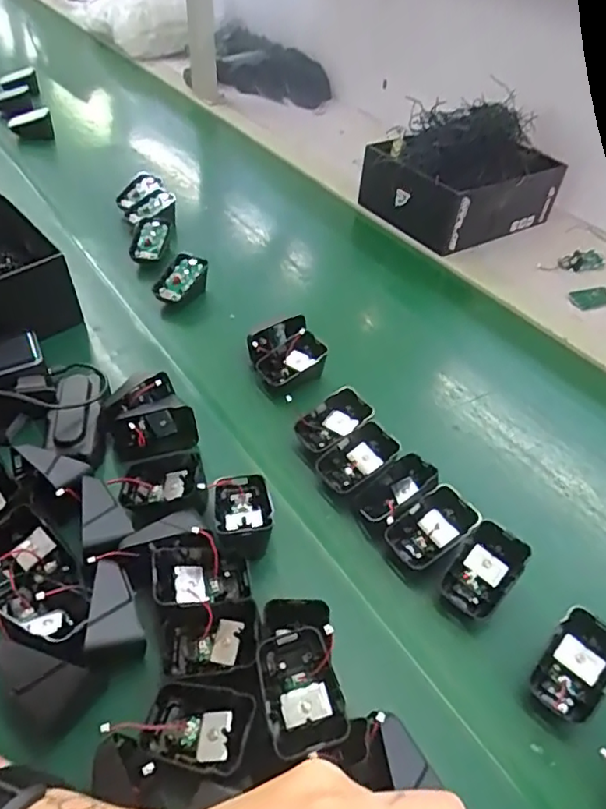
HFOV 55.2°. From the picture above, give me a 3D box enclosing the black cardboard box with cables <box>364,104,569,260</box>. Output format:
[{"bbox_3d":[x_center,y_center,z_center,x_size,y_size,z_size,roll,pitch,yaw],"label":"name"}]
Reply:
[{"bbox_3d":[0.232,-0.352,0.853,0.248,0.139,0.198,-26,53,-25],"label":"black cardboard box with cables"}]

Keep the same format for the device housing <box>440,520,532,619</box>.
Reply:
[{"bbox_3d":[0.137,0.125,0.438,0.042,0.014,0.067,34,86,22],"label":"device housing"}]

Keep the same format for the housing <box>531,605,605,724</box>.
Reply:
[{"bbox_3d":[0.186,0.175,0.389,0.041,0.014,0.068,32,78,31],"label":"housing"}]

